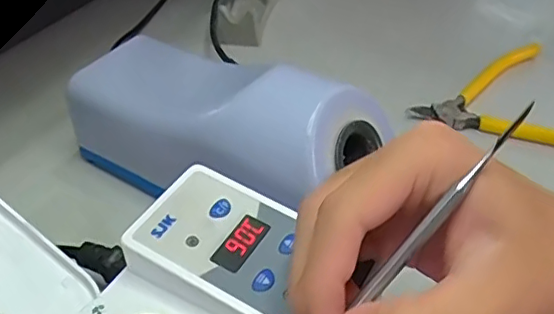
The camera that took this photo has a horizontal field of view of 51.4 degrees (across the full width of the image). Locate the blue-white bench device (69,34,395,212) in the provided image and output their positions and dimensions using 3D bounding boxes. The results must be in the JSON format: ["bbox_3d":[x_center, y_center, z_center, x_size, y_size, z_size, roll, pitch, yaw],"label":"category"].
[{"bbox_3d":[-0.038,-0.021,0.345,0.186,0.085,0.073,24,48,27],"label":"blue-white bench device"}]

